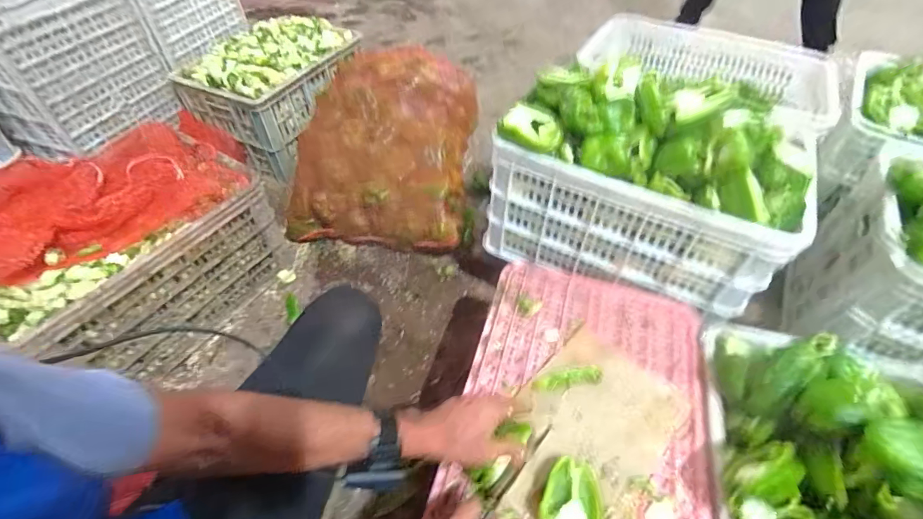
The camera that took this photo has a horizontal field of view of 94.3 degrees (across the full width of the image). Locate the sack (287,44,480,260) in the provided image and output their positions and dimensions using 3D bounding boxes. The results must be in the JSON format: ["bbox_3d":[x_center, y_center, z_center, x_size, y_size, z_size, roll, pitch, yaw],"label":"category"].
[{"bbox_3d":[-0.203,-0.324,1.220,0.451,0.254,0.582,5,50,3],"label":"sack"}]

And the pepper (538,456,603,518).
[{"bbox_3d":[0.141,0.302,0.538,0.072,0.037,0.088,19,53,15],"label":"pepper"}]

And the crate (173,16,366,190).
[{"bbox_3d":[-0.535,-0.505,1.292,0.310,0.286,0.467,23,54,17],"label":"crate"}]

